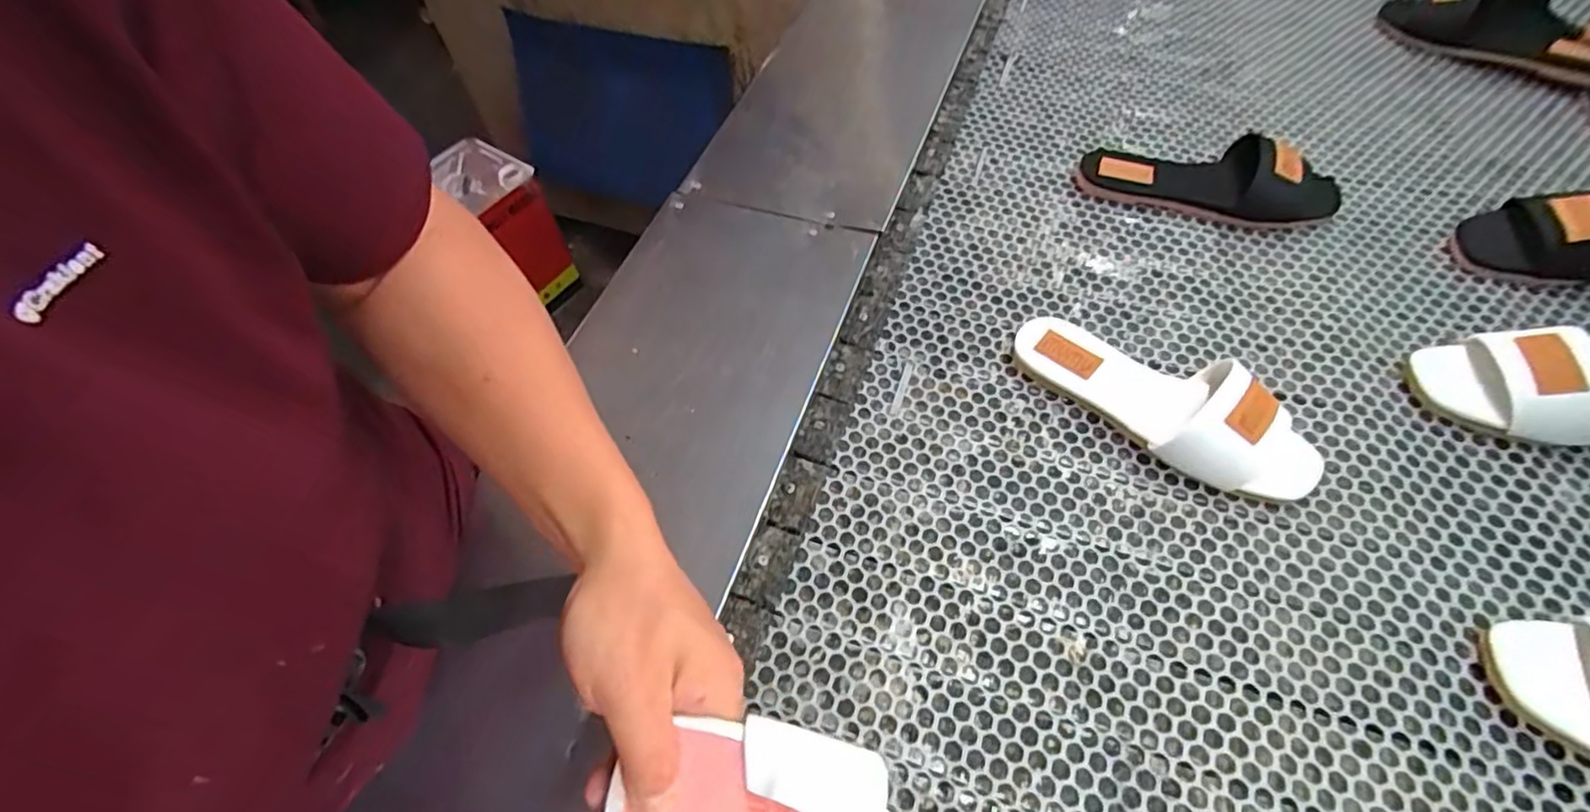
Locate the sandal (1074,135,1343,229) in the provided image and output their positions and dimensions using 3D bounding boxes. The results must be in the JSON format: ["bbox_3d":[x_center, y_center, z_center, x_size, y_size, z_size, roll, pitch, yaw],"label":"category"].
[{"bbox_3d":[0.451,-0.254,0.721,0.267,0.060,0.103,16,59,14],"label":"sandal"}]

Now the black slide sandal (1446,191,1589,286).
[{"bbox_3d":[0.790,-0.163,0.637,0.264,0.060,0.095,2,57,5],"label":"black slide sandal"}]

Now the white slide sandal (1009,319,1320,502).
[{"bbox_3d":[0.314,-0.014,0.572,0.101,0.059,0.256,-41,63,-21],"label":"white slide sandal"}]

